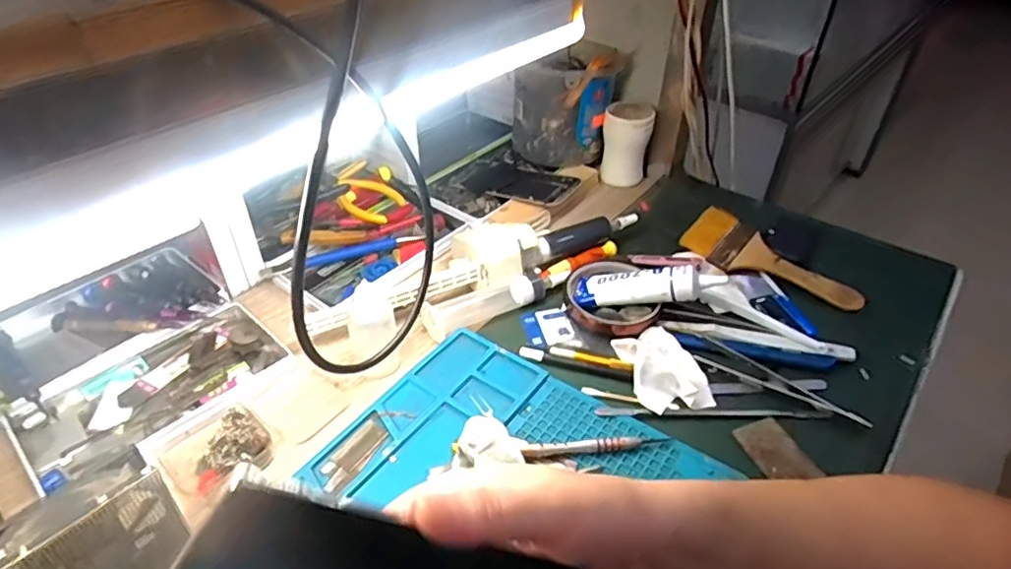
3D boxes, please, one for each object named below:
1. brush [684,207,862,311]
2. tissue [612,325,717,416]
[{"bbox_3d":[0.245,-0.021,0.568,0.056,0.024,0.161,-29,47,-31],"label":"brush"},{"bbox_3d":[0.122,0.059,0.472,0.056,0.021,0.080,-12,41,-15],"label":"tissue"}]

